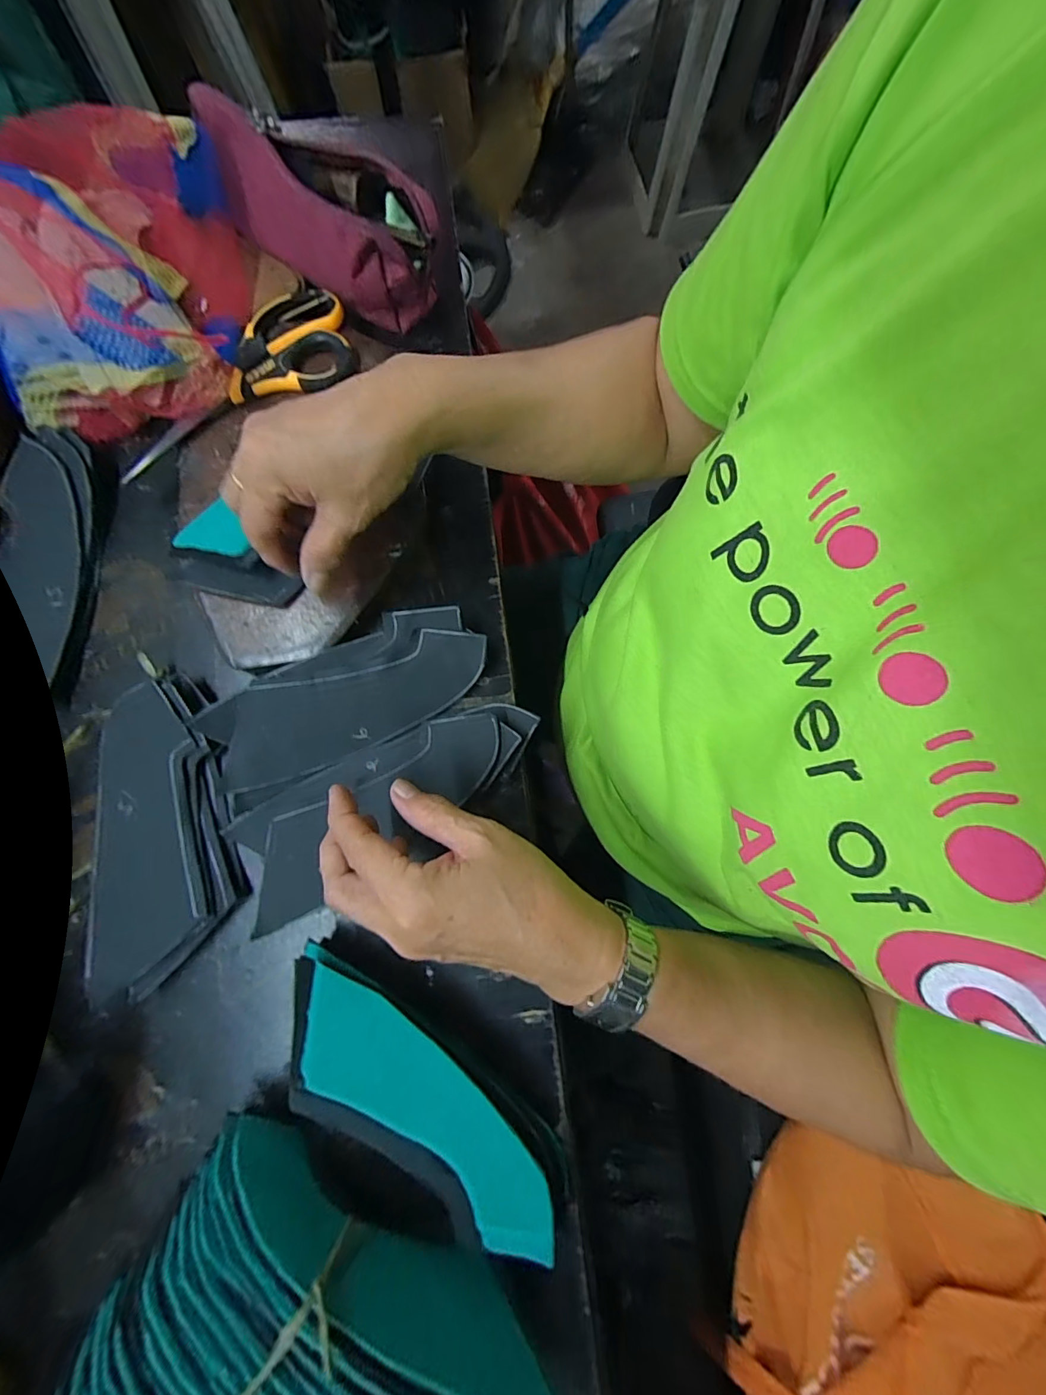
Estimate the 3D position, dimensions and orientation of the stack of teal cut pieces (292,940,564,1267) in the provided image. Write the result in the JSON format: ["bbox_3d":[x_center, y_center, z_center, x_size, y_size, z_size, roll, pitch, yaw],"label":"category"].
[{"bbox_3d":[-0.060,0.226,0.260,0.190,0.027,0.063,35,82,6],"label":"stack of teal cut pieces"}]

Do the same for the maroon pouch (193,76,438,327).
[{"bbox_3d":[-0.159,-0.380,0.356,0.211,0.068,0.086,41,82,6],"label":"maroon pouch"}]

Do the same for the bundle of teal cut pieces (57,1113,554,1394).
[{"bbox_3d":[-0.108,0.336,0.223,0.205,0.057,0.136,31,81,5],"label":"bundle of teal cut pieces"}]

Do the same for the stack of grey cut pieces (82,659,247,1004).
[{"bbox_3d":[-0.235,0.082,0.292,0.090,0.019,0.187,-13,80,-3],"label":"stack of grey cut pieces"}]

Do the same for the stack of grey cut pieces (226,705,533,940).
[{"bbox_3d":[-0.086,0.066,0.303,0.204,0.016,0.076,-29,81,-7],"label":"stack of grey cut pieces"}]

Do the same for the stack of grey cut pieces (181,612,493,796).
[{"bbox_3d":[-0.116,-0.001,0.312,0.181,0.022,0.071,-27,81,-5],"label":"stack of grey cut pieces"}]

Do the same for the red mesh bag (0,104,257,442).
[{"bbox_3d":[-0.316,-0.330,0.345,0.189,0.072,0.255,-7,80,-2],"label":"red mesh bag"}]

